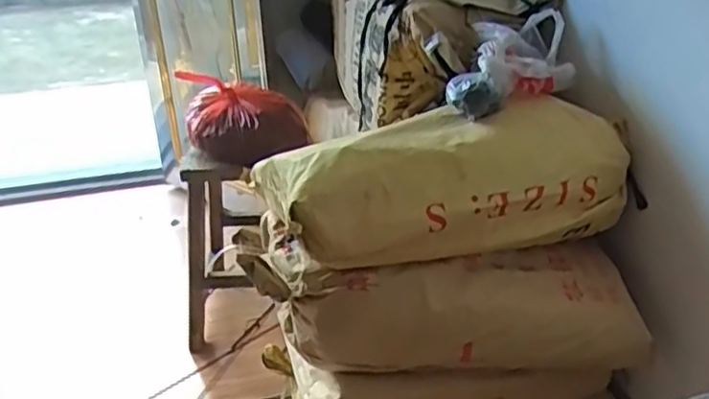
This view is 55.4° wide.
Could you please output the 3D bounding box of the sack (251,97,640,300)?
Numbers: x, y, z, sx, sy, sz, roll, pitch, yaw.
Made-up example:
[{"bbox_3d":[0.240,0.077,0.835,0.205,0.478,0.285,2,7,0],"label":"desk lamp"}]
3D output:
[{"bbox_3d":[0.138,-0.019,1.136,0.642,0.202,0.285,-10,28,-15],"label":"sack"}]

